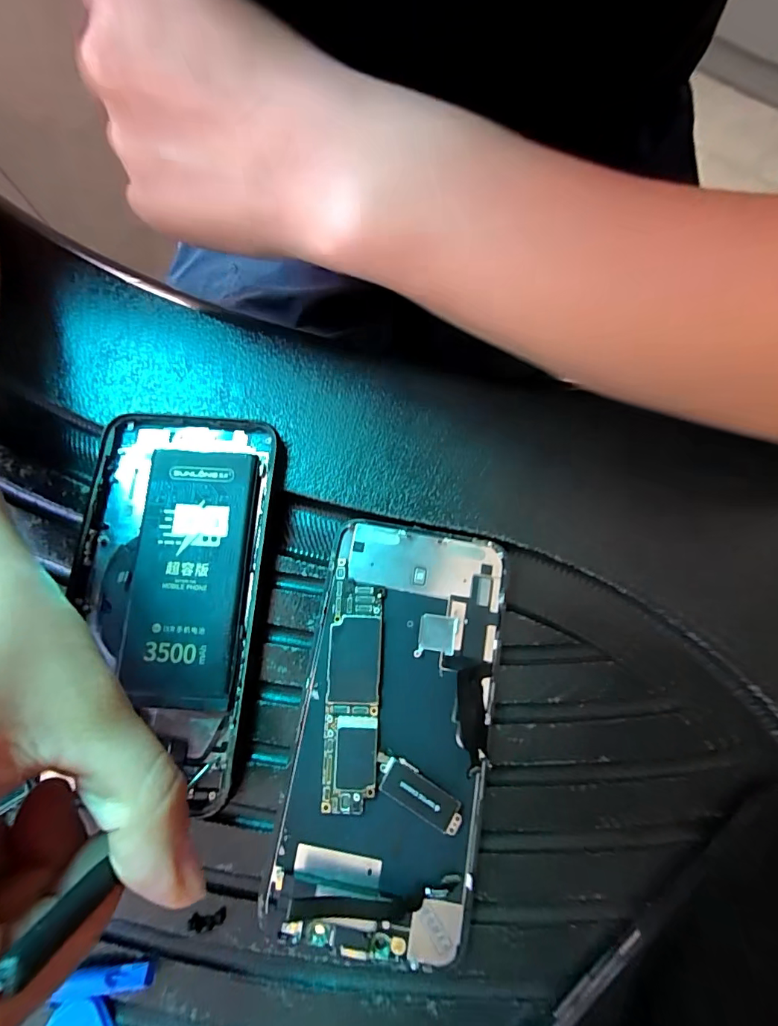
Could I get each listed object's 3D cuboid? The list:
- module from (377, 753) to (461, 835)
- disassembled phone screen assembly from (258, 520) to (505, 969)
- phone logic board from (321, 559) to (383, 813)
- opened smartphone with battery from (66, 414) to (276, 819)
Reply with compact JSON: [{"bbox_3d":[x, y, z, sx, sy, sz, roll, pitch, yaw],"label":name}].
[{"bbox_3d":[0.010,0.101,0.161,0.035,0.004,0.013,30,79,7],"label":"module"},{"bbox_3d":[0.002,0.078,0.170,0.071,0.007,0.147,9,76,3],"label":"disassembled phone screen assembly"},{"bbox_3d":[-0.014,0.065,0.172,0.020,0.005,0.086,2,77,1],"label":"phone logic board"},{"bbox_3d":[-0.089,0.030,0.180,0.075,0.007,0.144,3,77,1],"label":"opened smartphone with battery"}]

